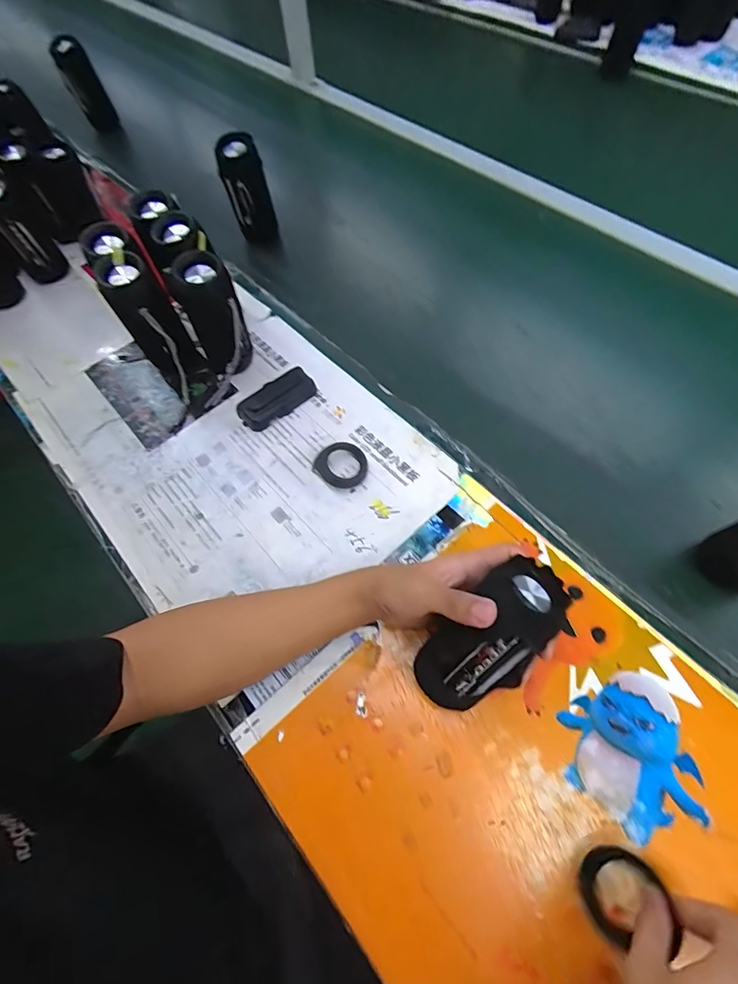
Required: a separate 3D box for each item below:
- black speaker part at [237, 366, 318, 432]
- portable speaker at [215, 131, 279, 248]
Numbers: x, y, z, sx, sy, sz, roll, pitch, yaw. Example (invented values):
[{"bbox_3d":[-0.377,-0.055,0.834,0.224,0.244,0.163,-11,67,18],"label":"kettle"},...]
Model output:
[{"bbox_3d":[-0.123,-0.127,0.591,0.104,0.019,0.050,-35,66,-13],"label":"black speaker part"},{"bbox_3d":[-0.201,-0.497,0.729,0.066,0.157,0.059,-18,63,-5],"label":"portable speaker"}]

